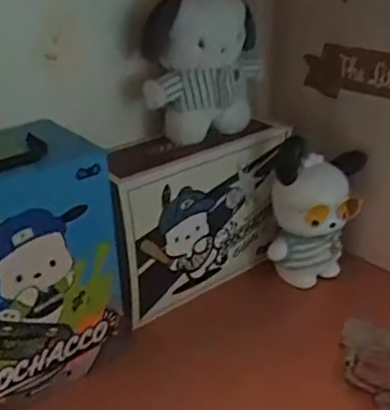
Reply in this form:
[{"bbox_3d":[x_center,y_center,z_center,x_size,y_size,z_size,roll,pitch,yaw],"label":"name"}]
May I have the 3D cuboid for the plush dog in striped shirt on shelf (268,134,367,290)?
[{"bbox_3d":[0.150,0.015,0.704,0.105,0.182,0.084,4,28,12],"label":"plush dog in striped shirt on shelf"}]

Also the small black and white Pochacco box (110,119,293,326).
[{"bbox_3d":[0.005,0.009,0.697,0.254,0.190,0.096,-21,32,-32],"label":"small black and white Pochacco box"}]

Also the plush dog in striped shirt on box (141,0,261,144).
[{"bbox_3d":[0.011,-0.157,0.644,0.124,0.159,0.071,-21,33,-33],"label":"plush dog in striped shirt on box"}]

